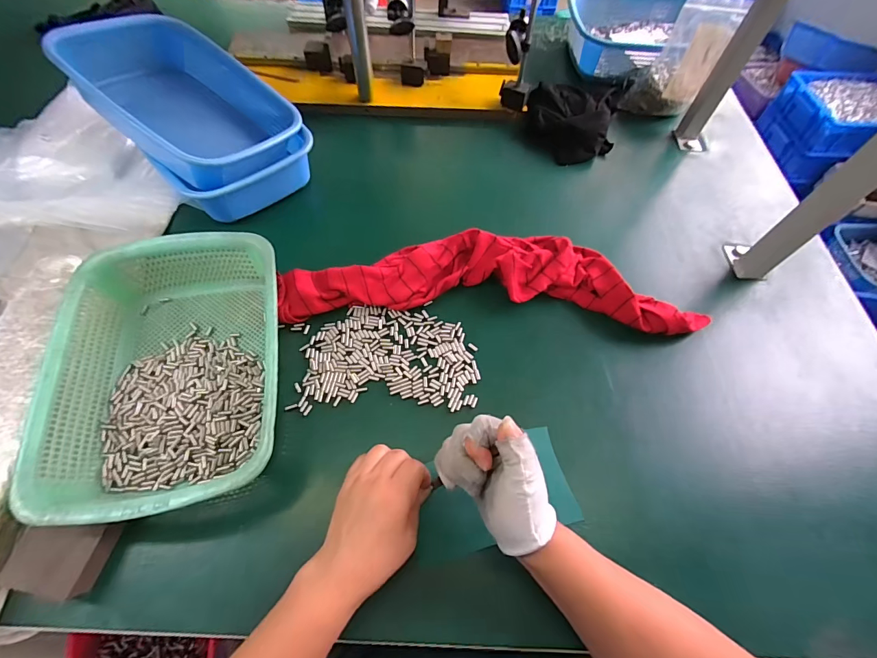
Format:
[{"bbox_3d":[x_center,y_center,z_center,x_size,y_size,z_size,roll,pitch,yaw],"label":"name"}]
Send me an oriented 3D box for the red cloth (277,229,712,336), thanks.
[{"bbox_3d":[0.067,-0.067,0.522,0.553,0.043,0.139,3,60,-2],"label":"red cloth"}]

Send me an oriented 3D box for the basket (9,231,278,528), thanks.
[{"bbox_3d":[-0.280,0.042,0.423,0.219,0.078,0.297,-7,61,-7],"label":"basket"}]

